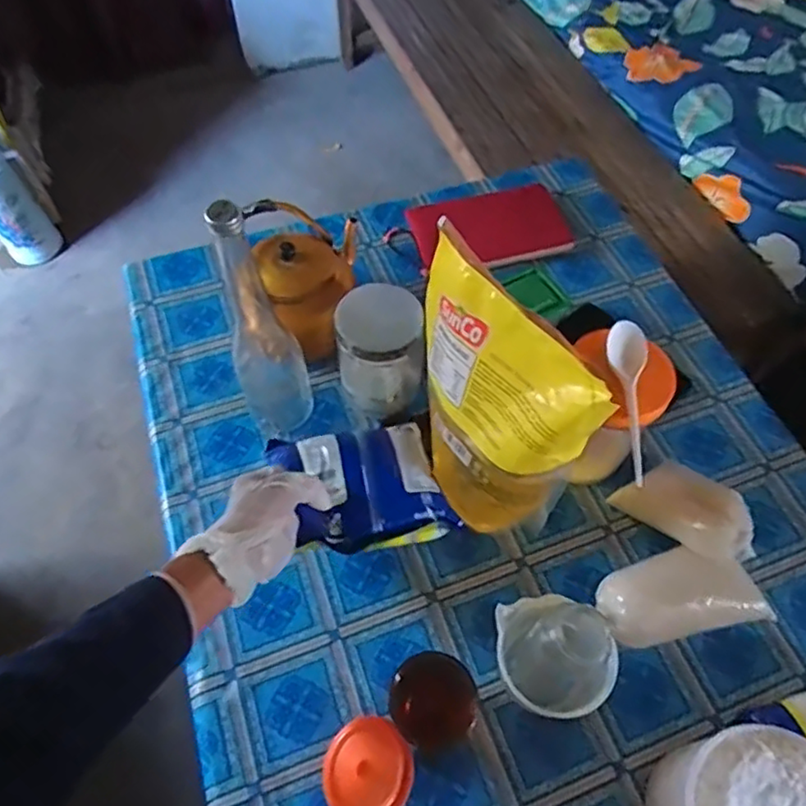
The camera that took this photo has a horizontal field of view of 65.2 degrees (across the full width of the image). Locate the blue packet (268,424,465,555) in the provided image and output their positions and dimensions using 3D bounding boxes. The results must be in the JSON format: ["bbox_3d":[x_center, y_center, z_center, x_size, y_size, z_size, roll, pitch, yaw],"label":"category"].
[{"bbox_3d":[-0.041,0.076,0.598,0.155,0.035,0.128,-11,59,-6],"label":"blue packet"}]

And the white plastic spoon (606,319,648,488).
[{"bbox_3d":[0.195,-0.006,0.553,0.035,0.026,0.150,9,59,6],"label":"white plastic spoon"}]

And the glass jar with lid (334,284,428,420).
[{"bbox_3d":[-0.025,-0.054,0.677,0.092,0.136,0.082,-7,58,-4],"label":"glass jar with lid"}]

